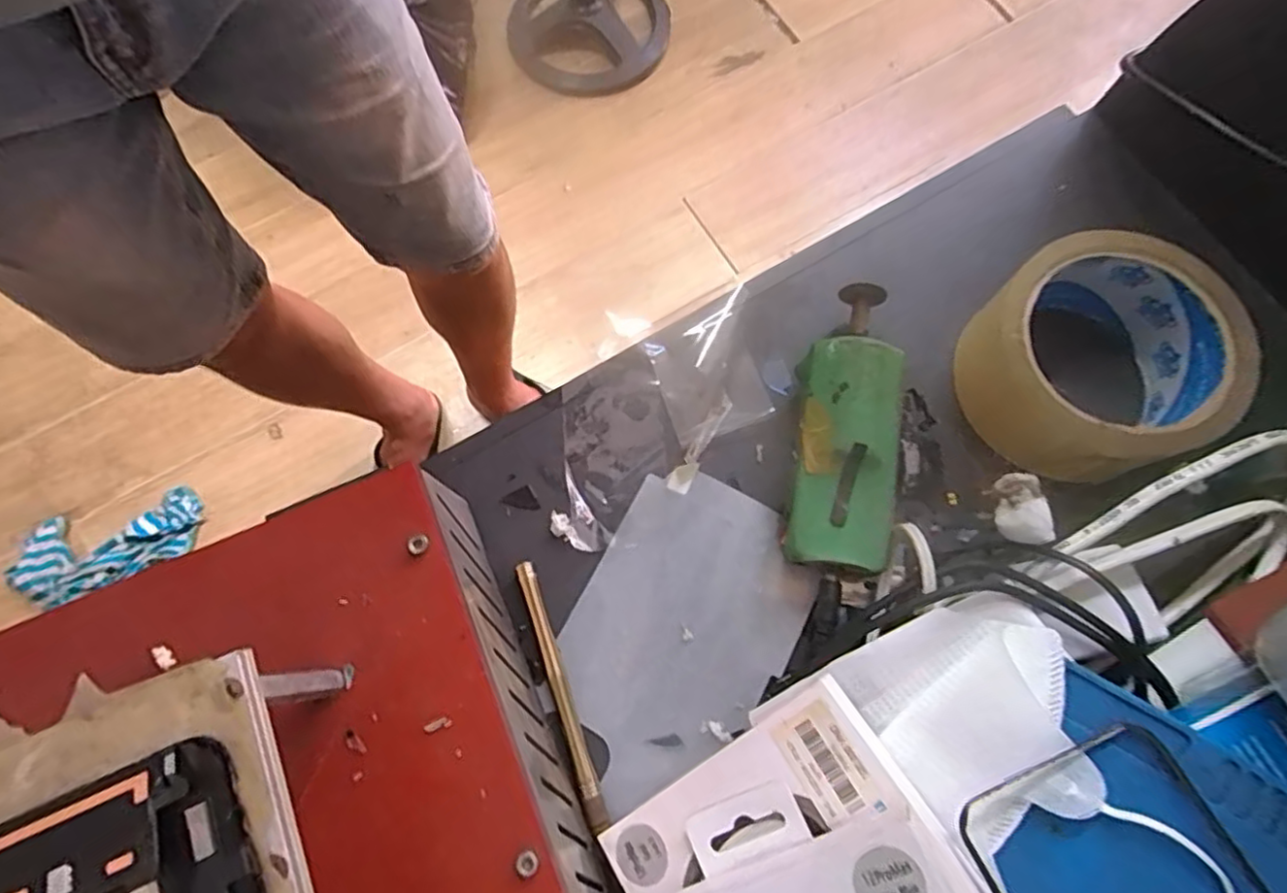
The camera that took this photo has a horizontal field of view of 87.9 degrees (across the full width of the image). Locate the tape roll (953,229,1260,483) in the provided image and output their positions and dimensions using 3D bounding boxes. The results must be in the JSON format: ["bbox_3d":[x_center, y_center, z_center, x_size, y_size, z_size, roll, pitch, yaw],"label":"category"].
[{"bbox_3d":[0.192,-0.036,0.286,0.088,0.052,0.093,0,75,1],"label":"tape roll"}]

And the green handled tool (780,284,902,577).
[{"bbox_3d":[0.087,-0.008,0.293,0.043,0.034,0.134,9,75,3],"label":"green handled tool"}]

